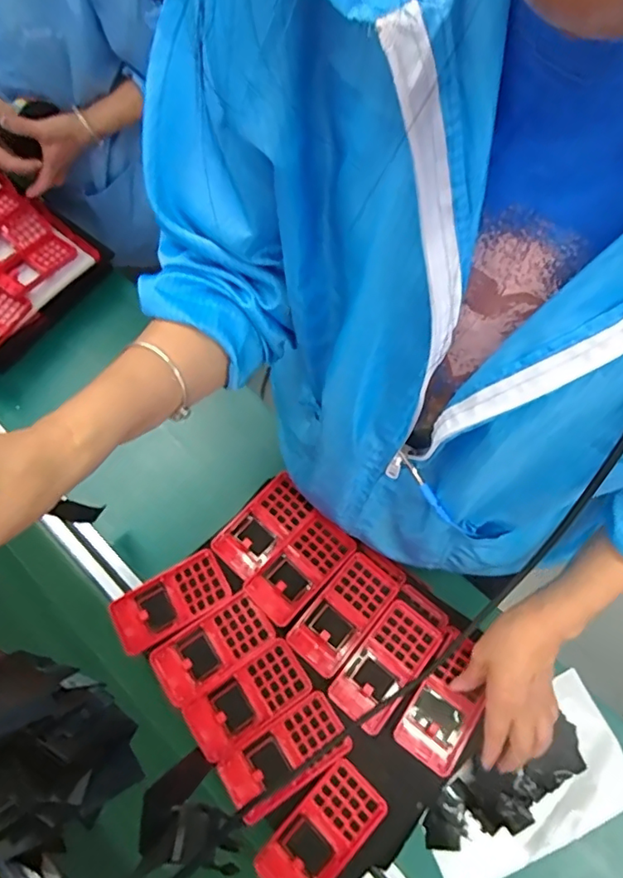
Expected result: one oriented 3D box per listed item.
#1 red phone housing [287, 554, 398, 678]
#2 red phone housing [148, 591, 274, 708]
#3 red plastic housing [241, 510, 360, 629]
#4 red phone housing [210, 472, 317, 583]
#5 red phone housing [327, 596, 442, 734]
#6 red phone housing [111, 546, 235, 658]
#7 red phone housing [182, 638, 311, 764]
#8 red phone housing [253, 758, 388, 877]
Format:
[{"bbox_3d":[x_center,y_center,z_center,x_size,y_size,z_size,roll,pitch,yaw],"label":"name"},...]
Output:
[{"bbox_3d":[0.034,0.183,0.575,0.061,0.014,0.121,39,77,13],"label":"red phone housing"},{"bbox_3d":[-0.104,0.215,0.566,0.121,0.014,0.062,-35,74,-9],"label":"red phone housing"},{"bbox_3d":[-0.011,0.138,0.593,0.063,0.019,0.120,41,77,14],"label":"red plastic housing"},{"bbox_3d":[-0.054,0.098,0.617,0.060,0.012,0.116,42,78,14],"label":"red phone housing"},{"bbox_3d":[0.076,0.230,0.558,0.063,0.015,0.121,37,77,13],"label":"red phone housing"},{"bbox_3d":[-0.152,0.173,0.583,0.122,0.018,0.062,-30,73,-8],"label":"red phone housing"},{"bbox_3d":[-0.064,0.262,0.550,0.121,0.015,0.062,-34,74,-9],"label":"red phone housing"},{"bbox_3d":[0.008,0.373,0.512,0.064,0.017,0.127,41,77,14],"label":"red phone housing"}]

